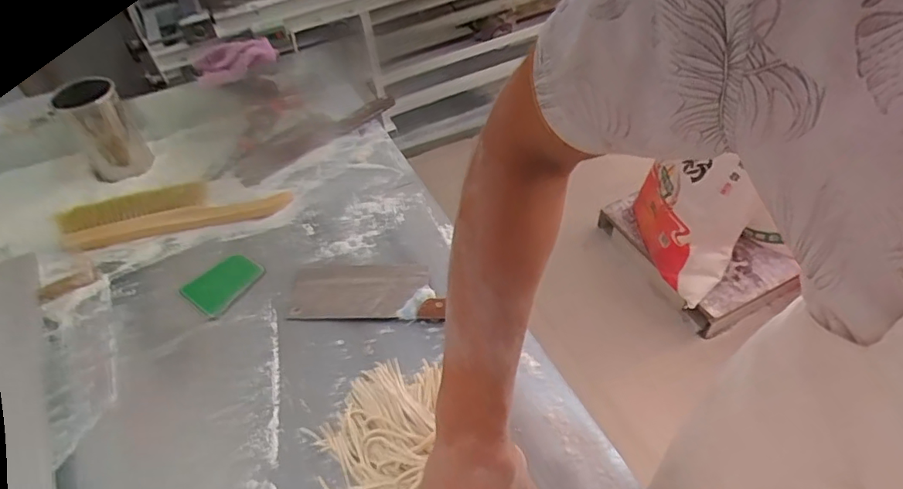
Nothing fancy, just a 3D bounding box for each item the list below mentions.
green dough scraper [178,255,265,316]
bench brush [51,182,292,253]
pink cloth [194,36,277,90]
[{"bbox_3d":[-0.321,0.051,0.747,0.074,0.008,0.092,27,55,25],"label":"green dough scraper"},{"bbox_3d":[-0.424,-0.054,0.820,0.337,0.041,0.089,-13,49,-8],"label":"bench brush"},{"bbox_3d":[-0.394,-0.336,0.961,0.142,0.062,0.074,-12,46,18],"label":"pink cloth"}]

